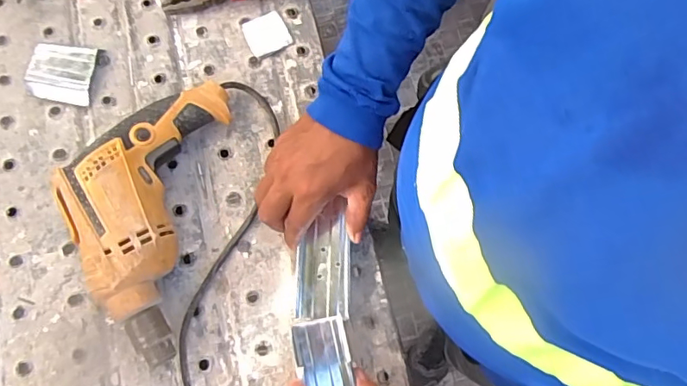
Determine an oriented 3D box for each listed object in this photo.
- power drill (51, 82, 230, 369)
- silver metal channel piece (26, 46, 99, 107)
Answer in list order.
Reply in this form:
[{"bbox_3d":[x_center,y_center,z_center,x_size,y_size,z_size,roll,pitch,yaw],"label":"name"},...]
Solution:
[{"bbox_3d":[-0.191,0.010,0.470,0.133,0.067,0.256,8,73,0],"label":"power drill"},{"bbox_3d":[-0.293,-0.125,0.531,0.061,0.020,0.058,7,73,0],"label":"silver metal channel piece"}]

